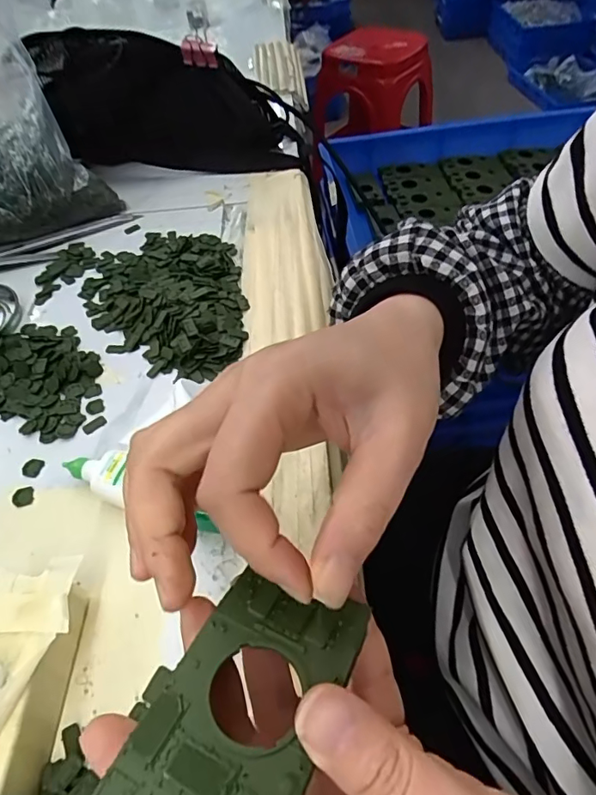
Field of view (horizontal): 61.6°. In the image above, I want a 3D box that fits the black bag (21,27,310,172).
[{"bbox_3d":[-0.130,-0.298,0.491,0.258,0.113,0.093,-2,51,4],"label":"black bag"}]

